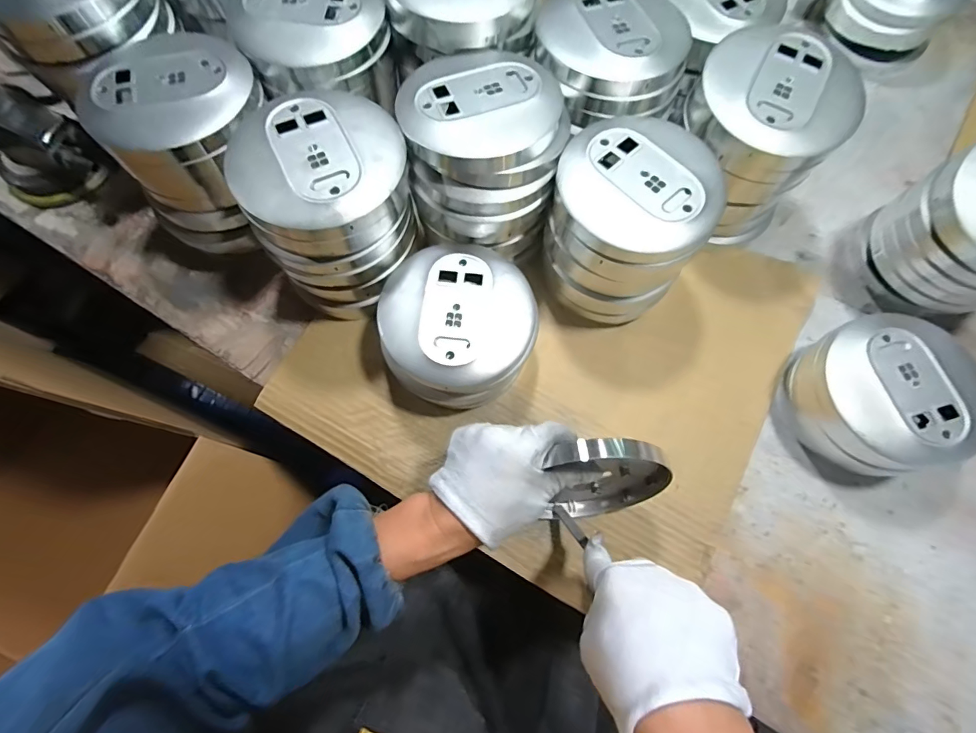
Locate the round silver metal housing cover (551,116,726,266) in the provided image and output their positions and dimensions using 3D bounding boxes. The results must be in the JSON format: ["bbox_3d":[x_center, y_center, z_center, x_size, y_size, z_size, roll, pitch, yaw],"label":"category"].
[{"bbox_3d":[0.128,-0.148,0.379,0.135,0.046,0.119,37,77,10],"label":"round silver metal housing cover"}]

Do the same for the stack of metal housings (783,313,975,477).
[{"bbox_3d":[0.363,0.028,0.416,0.129,0.085,0.137,0,74,-1],"label":"stack of metal housings"}]

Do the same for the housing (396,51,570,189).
[{"bbox_3d":[-0.002,-0.219,0.381,0.140,0.048,0.118,6,74,1],"label":"housing"}]

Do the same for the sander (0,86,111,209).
[{"bbox_3d":[-0.468,-0.222,0.460,0.115,0.098,0.092,31,76,8],"label":"sander"}]

